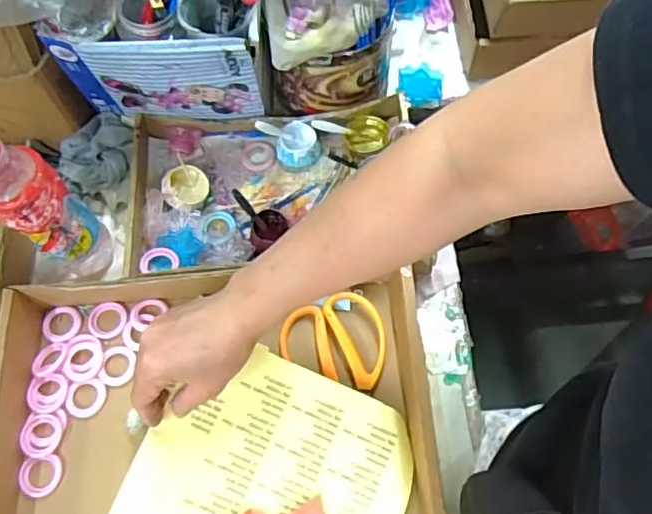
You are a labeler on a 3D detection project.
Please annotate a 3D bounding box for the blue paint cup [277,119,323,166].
[{"bbox_3d":[-0.030,-0.121,0.646,0.046,0.034,0.040,-7,66,-3],"label":"blue paint cup"}]

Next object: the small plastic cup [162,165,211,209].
[{"bbox_3d":[-0.146,-0.074,0.615,0.047,0.026,0.043,0,66,0],"label":"small plastic cup"}]

